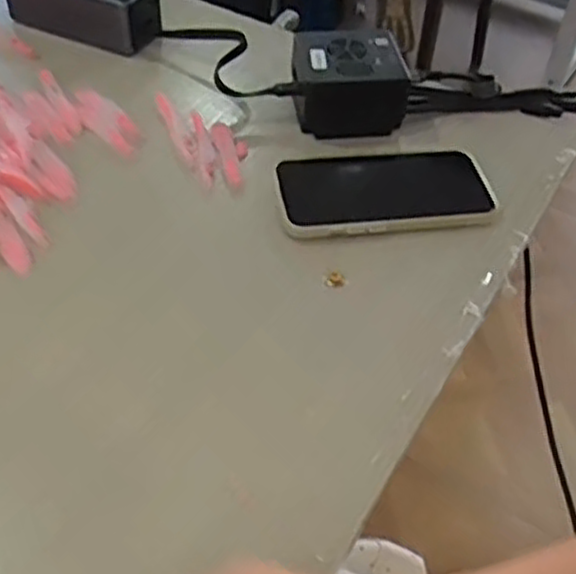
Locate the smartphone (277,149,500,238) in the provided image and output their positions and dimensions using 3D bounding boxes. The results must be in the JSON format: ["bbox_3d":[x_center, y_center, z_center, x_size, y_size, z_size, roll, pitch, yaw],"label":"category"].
[{"bbox_3d":[0.065,-0.068,0.522,0.144,0.013,0.082,-1,48,-5],"label":"smartphone"}]

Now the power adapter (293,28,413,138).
[{"bbox_3d":[0.045,-0.153,0.569,0.078,0.048,0.072,-5,48,-10],"label":"power adapter"}]

